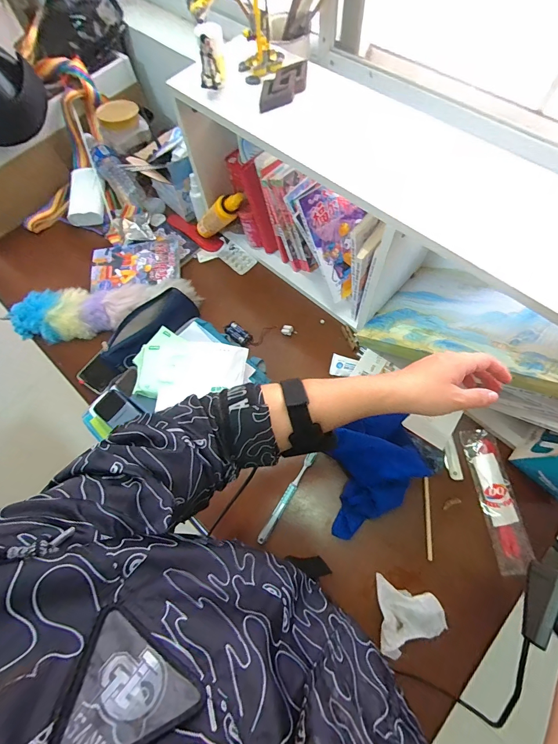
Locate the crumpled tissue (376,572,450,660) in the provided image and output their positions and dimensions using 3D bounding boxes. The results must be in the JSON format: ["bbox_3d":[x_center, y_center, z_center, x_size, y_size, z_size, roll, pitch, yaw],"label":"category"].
[{"bbox_3d":[0.207,0.385,0.539,0.099,0.029,0.099,4,67,5],"label":"crumpled tissue"}]

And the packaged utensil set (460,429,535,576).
[{"bbox_3d":[0.380,0.218,0.602,0.058,0.011,0.234,-7,67,0],"label":"packaged utensil set"}]

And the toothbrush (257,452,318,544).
[{"bbox_3d":[0.013,0.228,0.624,0.017,0.015,0.172,30,72,15],"label":"toothbrush"}]

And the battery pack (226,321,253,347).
[{"bbox_3d":[-0.089,-0.082,0.755,0.057,0.020,0.035,33,73,16],"label":"battery pack"}]

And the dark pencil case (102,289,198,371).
[{"bbox_3d":[-0.271,-0.088,0.714,0.085,0.068,0.209,34,73,16],"label":"dark pencil case"}]

